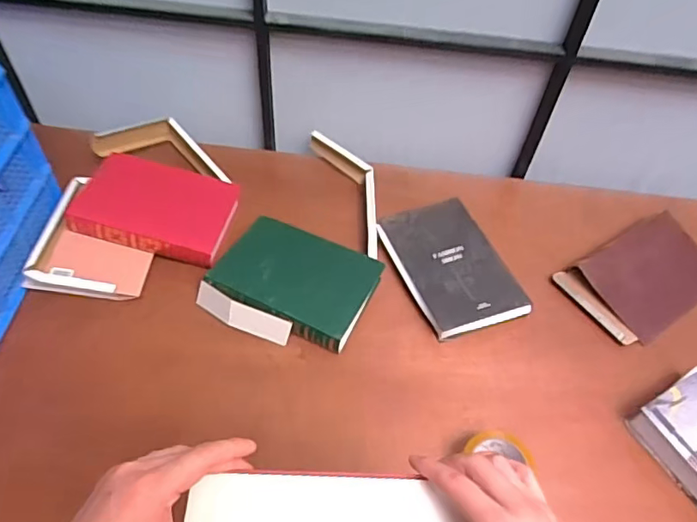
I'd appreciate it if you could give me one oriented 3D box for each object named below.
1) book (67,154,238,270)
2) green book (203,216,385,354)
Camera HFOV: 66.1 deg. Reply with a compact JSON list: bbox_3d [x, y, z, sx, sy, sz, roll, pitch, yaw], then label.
[{"bbox_3d":[-0.368,-0.113,1.038,0.282,0.037,0.214,10,51,4],"label":"book"},{"bbox_3d":[-0.094,0.031,0.967,0.272,0.046,0.196,22,53,13],"label":"green book"}]

